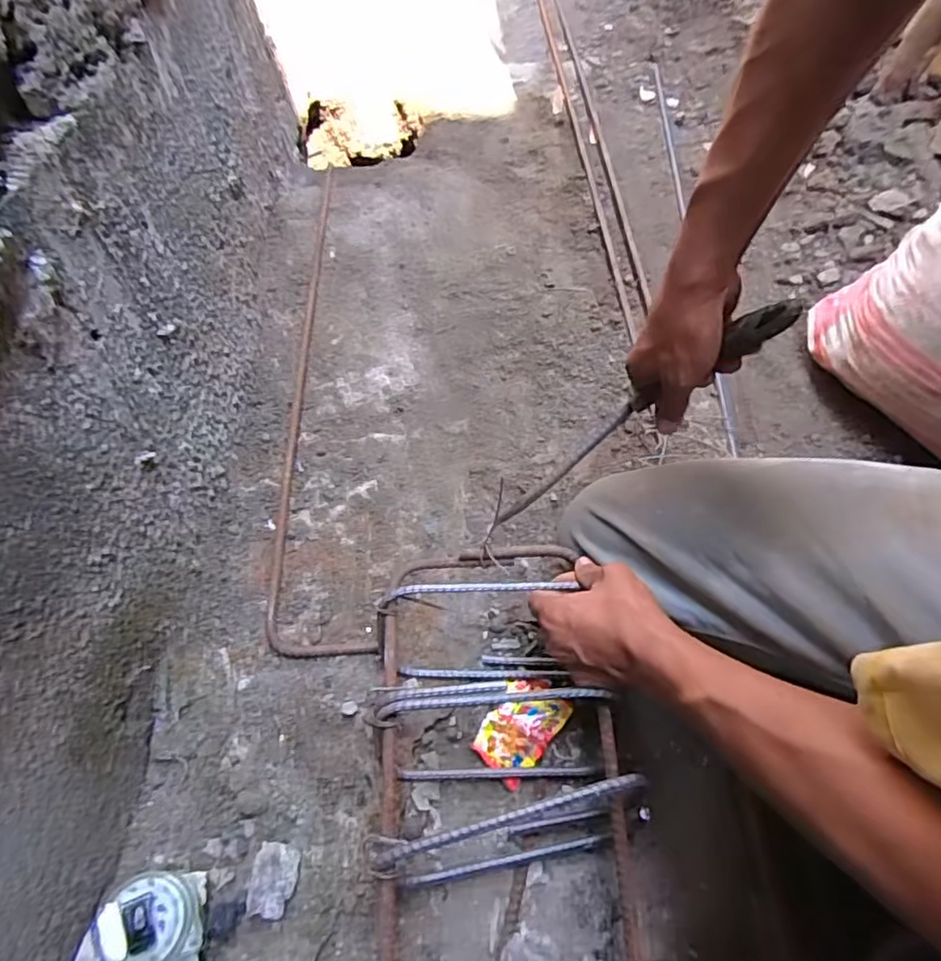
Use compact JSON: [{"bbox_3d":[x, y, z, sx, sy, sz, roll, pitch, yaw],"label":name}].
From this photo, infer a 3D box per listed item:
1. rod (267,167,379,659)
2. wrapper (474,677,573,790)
[{"bbox_3d":[-0.200,-0.174,0.805,0.097,0.010,0.838,-7,56,-4],"label":"rod"},{"bbox_3d":[0.045,0.221,0.553,0.058,0.016,0.087,34,63,22],"label":"wrapper"}]

